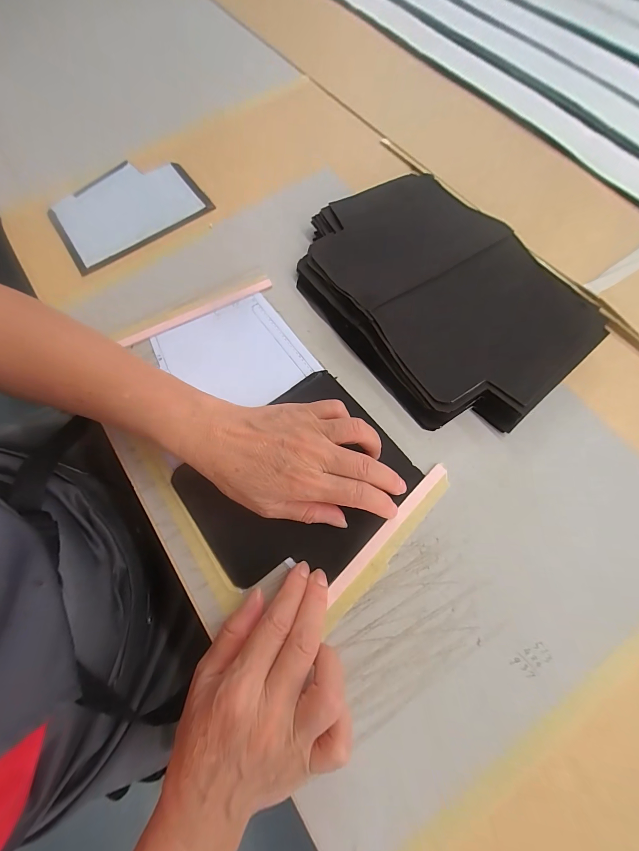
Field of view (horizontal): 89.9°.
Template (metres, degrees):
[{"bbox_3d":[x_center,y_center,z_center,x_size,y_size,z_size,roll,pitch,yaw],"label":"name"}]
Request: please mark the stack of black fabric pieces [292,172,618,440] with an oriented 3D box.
[{"bbox_3d":[0.101,-0.133,0.312,0.191,0.040,0.290,-40,75,-11],"label":"stack of black fabric pieces"}]

